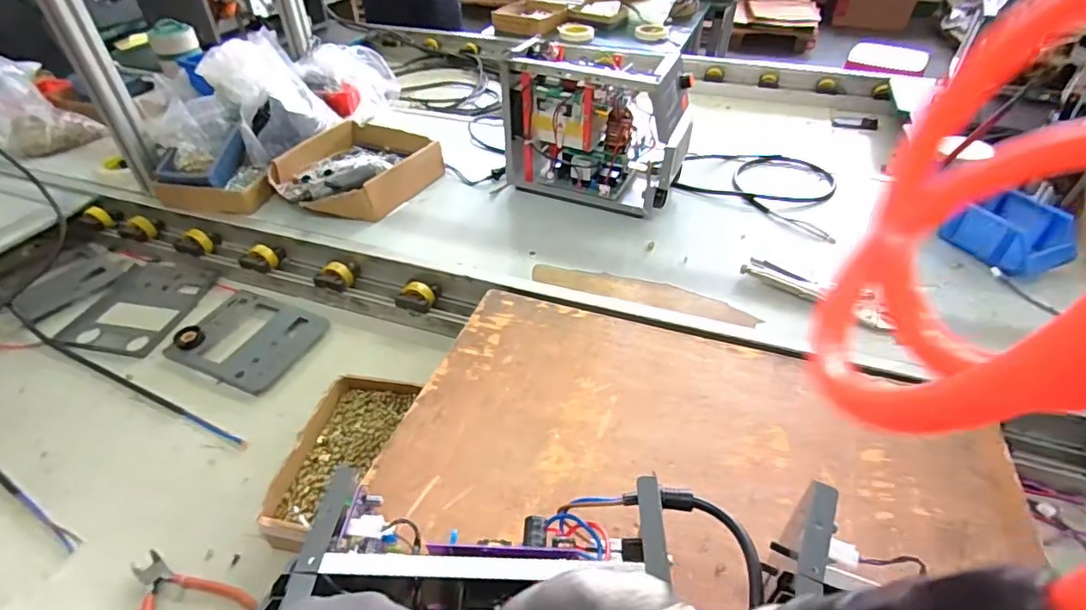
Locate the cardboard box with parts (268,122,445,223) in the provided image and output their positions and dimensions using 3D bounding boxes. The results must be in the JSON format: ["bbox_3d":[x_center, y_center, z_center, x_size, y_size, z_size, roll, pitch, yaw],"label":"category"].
[{"bbox_3d":[-0.339,-0.254,1.007,0.240,0.065,0.290,19,45,20],"label":"cardboard box with parts"}]

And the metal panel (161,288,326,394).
[{"bbox_3d":[-0.444,0.051,0.814,0.188,0.015,0.155,16,44,18],"label":"metal panel"}]

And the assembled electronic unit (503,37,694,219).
[{"bbox_3d":[0.095,-0.297,0.920,0.301,0.237,0.122,18,45,20],"label":"assembled electronic unit"}]

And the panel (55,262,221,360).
[{"bbox_3d":[-0.652,0.002,0.880,0.186,0.011,0.205,4,45,8],"label":"panel"}]

